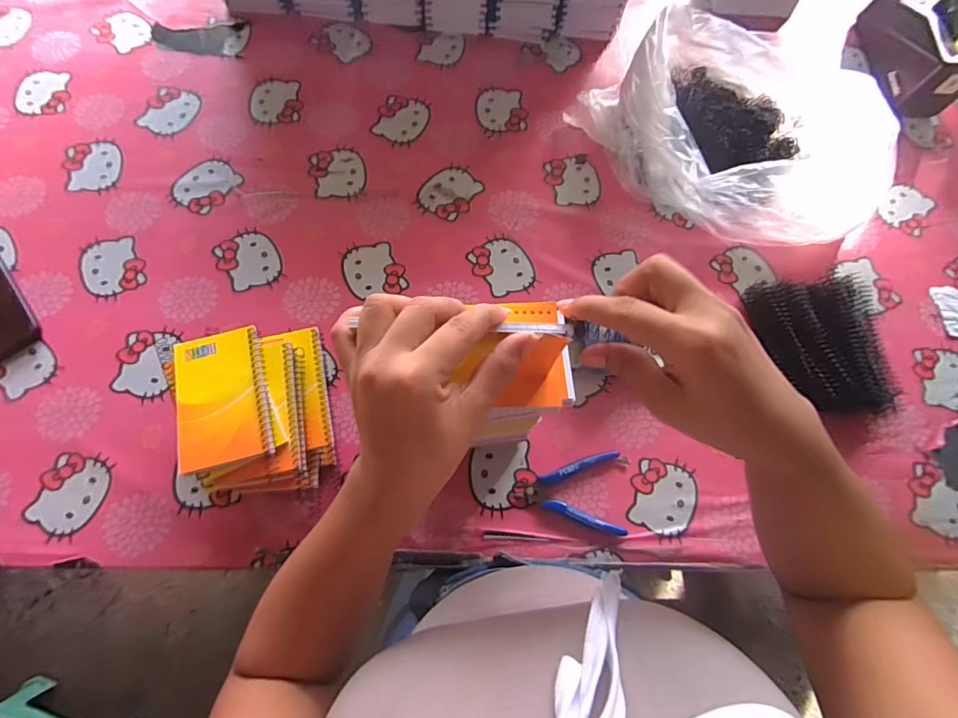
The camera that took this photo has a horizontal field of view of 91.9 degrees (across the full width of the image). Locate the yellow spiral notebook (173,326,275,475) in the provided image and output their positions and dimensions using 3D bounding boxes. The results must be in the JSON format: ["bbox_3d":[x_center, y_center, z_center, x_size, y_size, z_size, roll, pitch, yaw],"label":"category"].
[{"bbox_3d":[-0.249,0.036,0.444,0.081,0.012,0.130,-14,74,-6],"label":"yellow spiral notebook"}]

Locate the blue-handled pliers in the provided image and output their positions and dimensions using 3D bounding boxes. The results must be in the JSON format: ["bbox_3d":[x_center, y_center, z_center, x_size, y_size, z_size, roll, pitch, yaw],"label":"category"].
[{"bbox_3d":[0.097,0.143,0.506,0.116,0.015,0.085,4,73,-1],"label":"blue-handled pliers"}]

